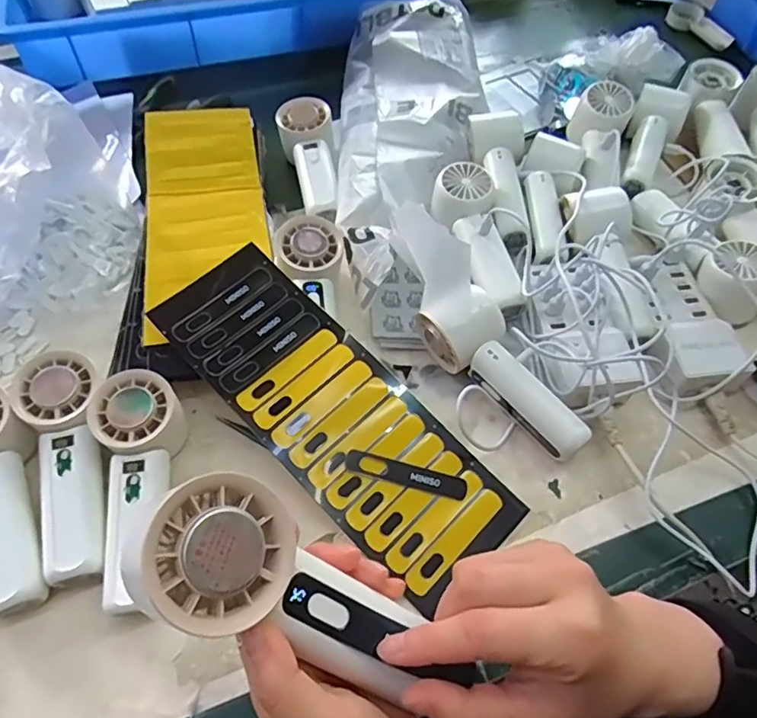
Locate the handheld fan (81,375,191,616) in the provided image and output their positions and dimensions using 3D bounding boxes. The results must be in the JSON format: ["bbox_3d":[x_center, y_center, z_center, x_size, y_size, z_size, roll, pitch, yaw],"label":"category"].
[{"bbox_3d":[-0.166,0.072,0.386,0.057,0.050,0.120,-4,57,-2],"label":"handheld fan"}]

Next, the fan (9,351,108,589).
[{"bbox_3d":[-0.207,0.073,0.390,0.052,0.049,0.156,-18,59,-11],"label":"fan"}]

